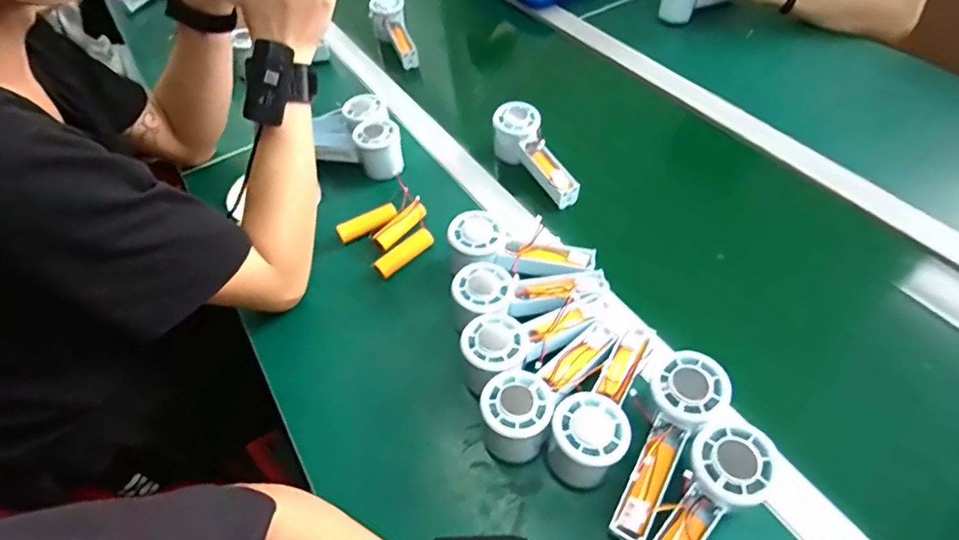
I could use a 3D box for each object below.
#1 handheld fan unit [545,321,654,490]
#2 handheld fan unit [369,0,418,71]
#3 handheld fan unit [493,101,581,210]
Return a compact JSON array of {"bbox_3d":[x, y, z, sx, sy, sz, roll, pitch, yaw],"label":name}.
[{"bbox_3d":[0.107,0.111,0.443,0.059,0.061,0.154,21,45,21],"label":"handheld fan unit"},{"bbox_3d":[-0.139,-0.397,0.880,0.056,0.057,0.148,-23,76,-11],"label":"handheld fan unit"},{"bbox_3d":[0.070,-0.140,0.650,0.056,0.045,0.153,-28,69,-15],"label":"handheld fan unit"}]

